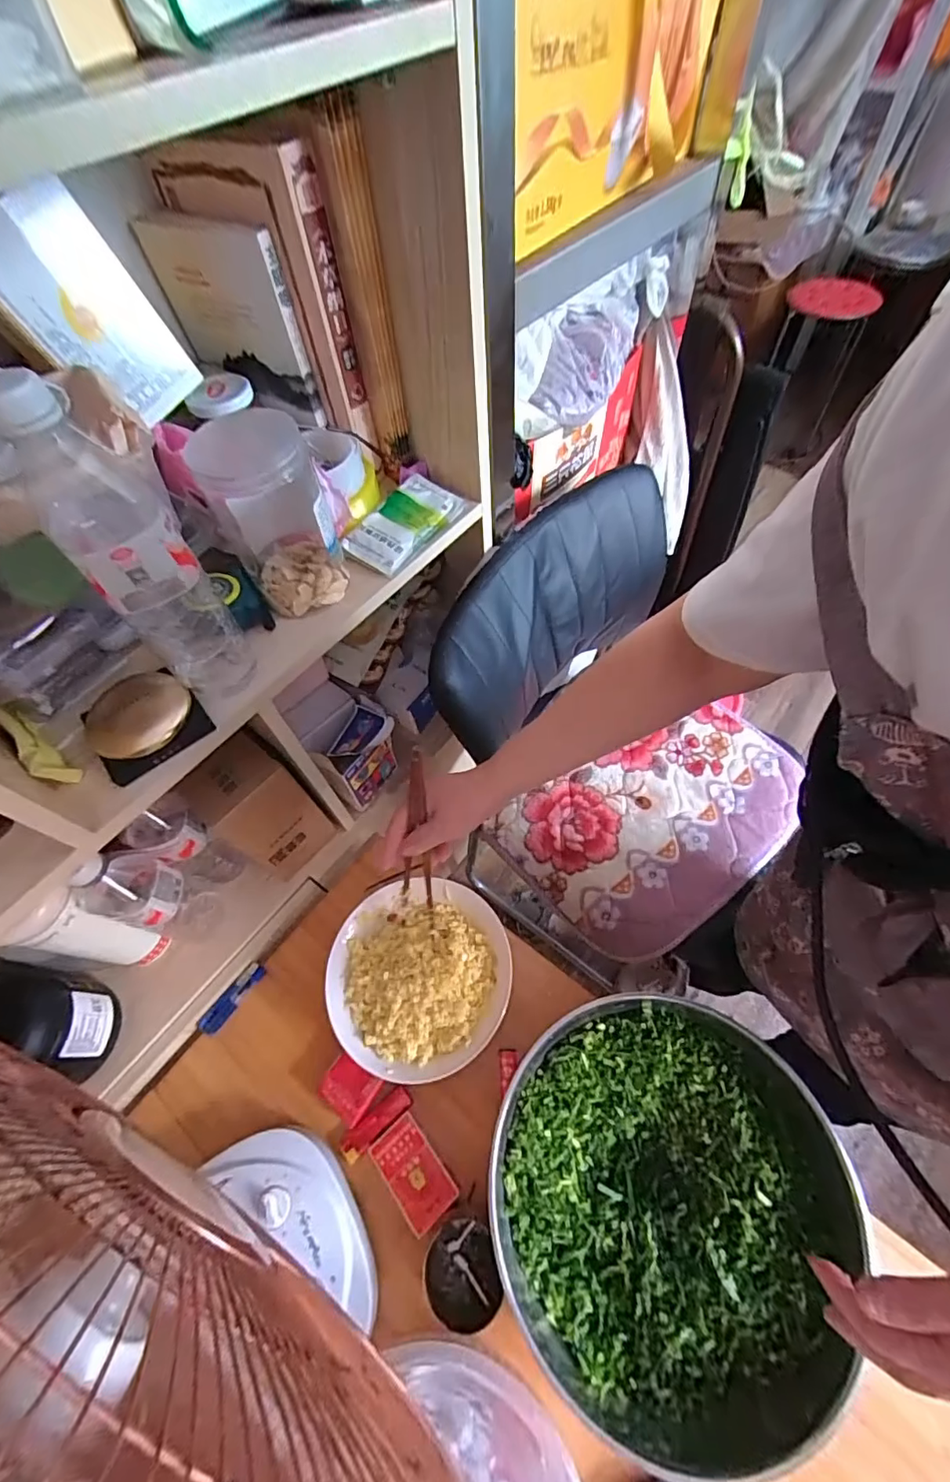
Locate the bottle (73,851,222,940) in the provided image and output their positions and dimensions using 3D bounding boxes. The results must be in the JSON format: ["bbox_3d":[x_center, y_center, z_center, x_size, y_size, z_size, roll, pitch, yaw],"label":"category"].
[{"bbox_3d":[-0.341,0.166,0.549,0.061,0.214,0.065,-2,59,3],"label":"bottle"}]

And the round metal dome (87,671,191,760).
[{"bbox_3d":[-0.268,-0.021,0.405,0.066,0.012,0.075,26,64,18],"label":"round metal dome"}]

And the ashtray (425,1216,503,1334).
[{"bbox_3d":[-0.012,0.497,0.479,0.066,0.041,0.069,-2,59,3],"label":"ashtray"}]

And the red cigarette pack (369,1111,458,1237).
[{"bbox_3d":[-0.062,0.431,0.513,0.050,0.028,0.085,-38,64,-17],"label":"red cigarette pack"}]

